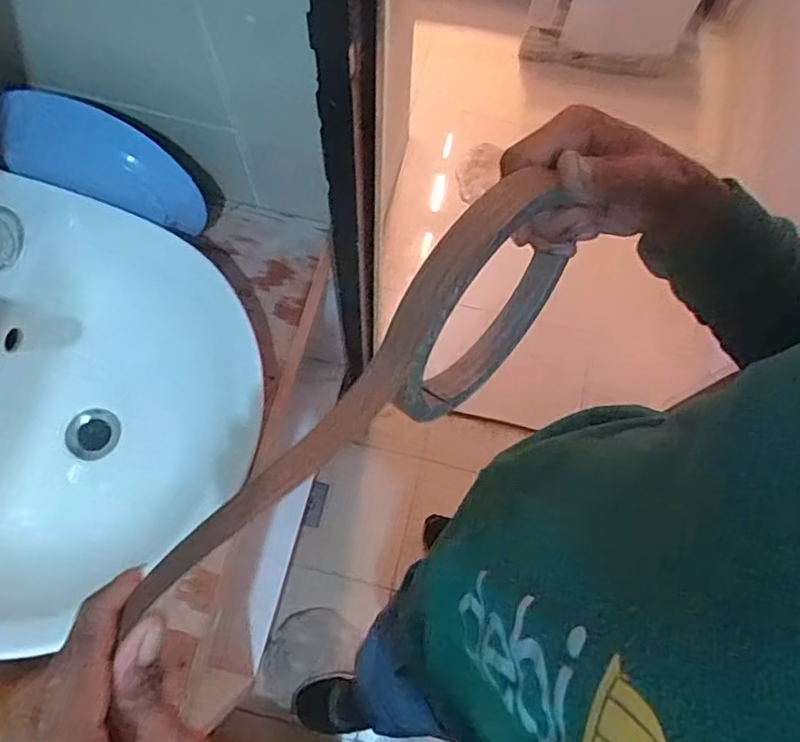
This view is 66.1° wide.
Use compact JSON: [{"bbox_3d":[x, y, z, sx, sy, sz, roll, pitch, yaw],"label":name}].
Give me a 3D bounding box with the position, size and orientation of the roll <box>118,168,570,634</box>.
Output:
[{"bbox_3d":[0.004,0.014,0.371,0.045,0.204,0.332,40,75,11],"label":"roll"}]

